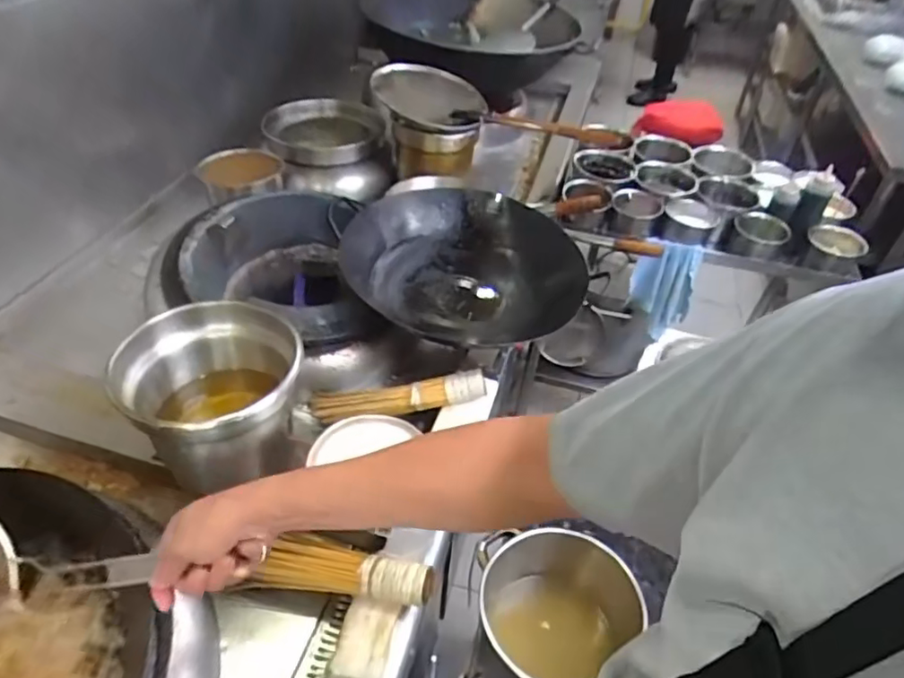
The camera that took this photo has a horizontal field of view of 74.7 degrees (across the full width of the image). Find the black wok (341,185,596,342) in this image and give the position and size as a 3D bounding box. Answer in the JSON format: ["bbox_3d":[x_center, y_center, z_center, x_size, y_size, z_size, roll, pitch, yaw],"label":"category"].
[{"bbox_3d":[0.022,-0.126,1.058,0.403,0.144,0.346,11,43,9],"label":"black wok"}]

